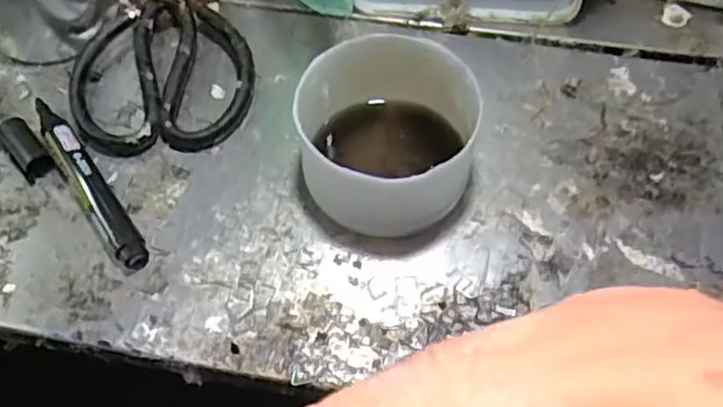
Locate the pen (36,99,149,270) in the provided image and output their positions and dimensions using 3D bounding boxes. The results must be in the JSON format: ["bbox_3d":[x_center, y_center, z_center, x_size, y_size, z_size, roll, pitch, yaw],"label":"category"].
[{"bbox_3d":[-0.154,-0.015,0.378,0.017,0.018,0.118,-33,65,-17],"label":"pen"}]

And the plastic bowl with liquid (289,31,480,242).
[{"bbox_3d":[0.013,-0.031,0.363,0.088,0.062,0.103,11,61,8],"label":"plastic bowl with liquid"}]

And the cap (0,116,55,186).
[{"bbox_3d":[-0.190,-0.031,0.390,0.017,0.014,0.040,-35,65,-17],"label":"cap"}]

